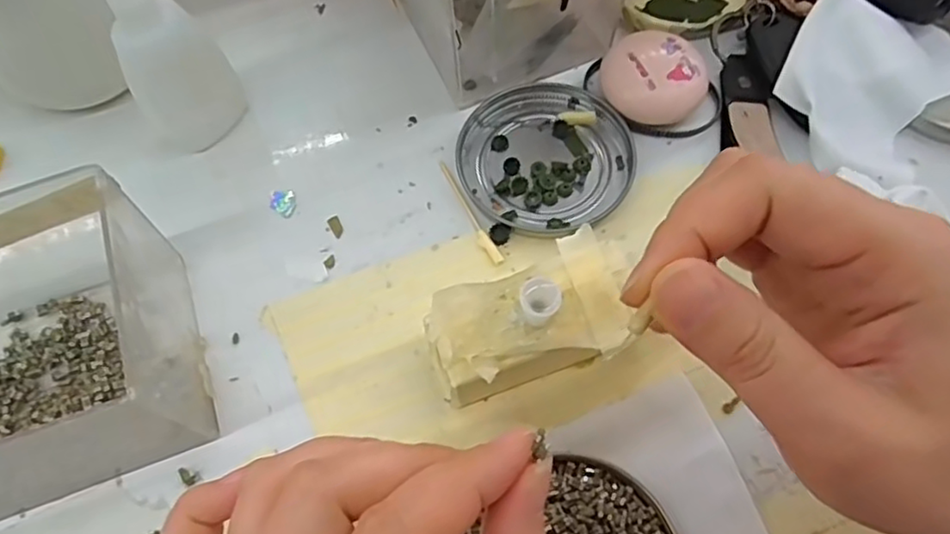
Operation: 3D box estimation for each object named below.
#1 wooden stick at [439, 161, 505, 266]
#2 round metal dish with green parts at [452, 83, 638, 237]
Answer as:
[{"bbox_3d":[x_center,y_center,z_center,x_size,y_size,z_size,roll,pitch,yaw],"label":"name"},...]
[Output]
[{"bbox_3d":[-0.003,-0.025,0.290,0.006,0.004,0.059,-27,67,-10],"label":"wooden stick"},{"bbox_3d":[0.033,-0.051,0.298,0.075,0.009,0.075,-1,65,2],"label":"round metal dish with green parts"}]

